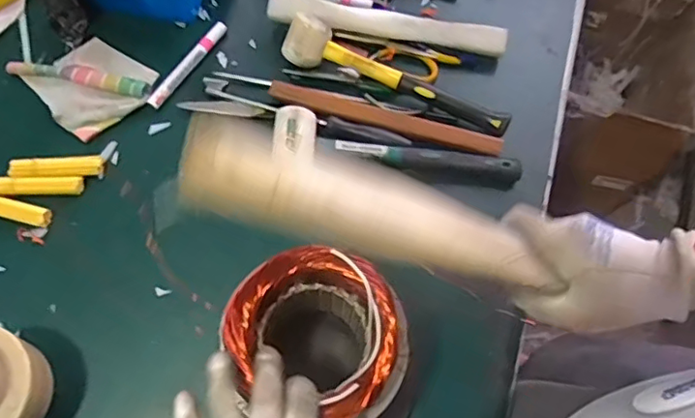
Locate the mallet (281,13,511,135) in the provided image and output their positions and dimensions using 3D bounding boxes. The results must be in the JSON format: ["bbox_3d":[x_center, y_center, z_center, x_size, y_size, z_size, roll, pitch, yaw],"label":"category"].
[{"bbox_3d":[0.058,-0.160,0.686,0.277,0.044,0.052,19,69,5],"label":"mallet"}]

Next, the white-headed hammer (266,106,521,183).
[{"bbox_3d":[0.056,-0.062,0.650,0.280,0.034,0.066,11,68,2],"label":"white-headed hammer"}]

